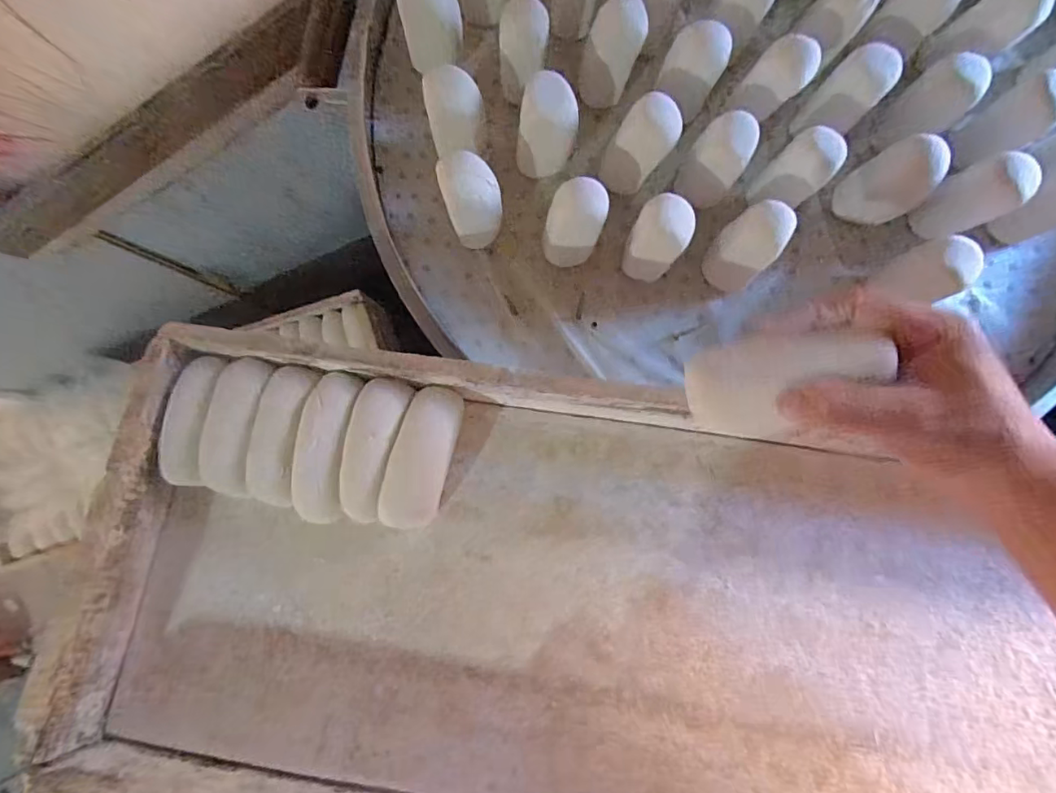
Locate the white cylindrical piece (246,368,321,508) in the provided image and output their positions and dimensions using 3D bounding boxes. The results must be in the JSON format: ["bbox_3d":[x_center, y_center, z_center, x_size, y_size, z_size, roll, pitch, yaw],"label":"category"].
[{"bbox_3d":[-0.175,0.027,0.378,0.035,0.027,0.096,9,87,1],"label":"white cylindrical piece"}]

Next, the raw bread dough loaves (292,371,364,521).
[{"bbox_3d":[-0.141,0.035,0.369,0.034,0.032,0.103,6,87,1],"label":"raw bread dough loaves"}]

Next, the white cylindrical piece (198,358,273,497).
[{"bbox_3d":[-0.208,0.021,0.379,0.036,0.029,0.094,8,87,1],"label":"white cylindrical piece"}]

